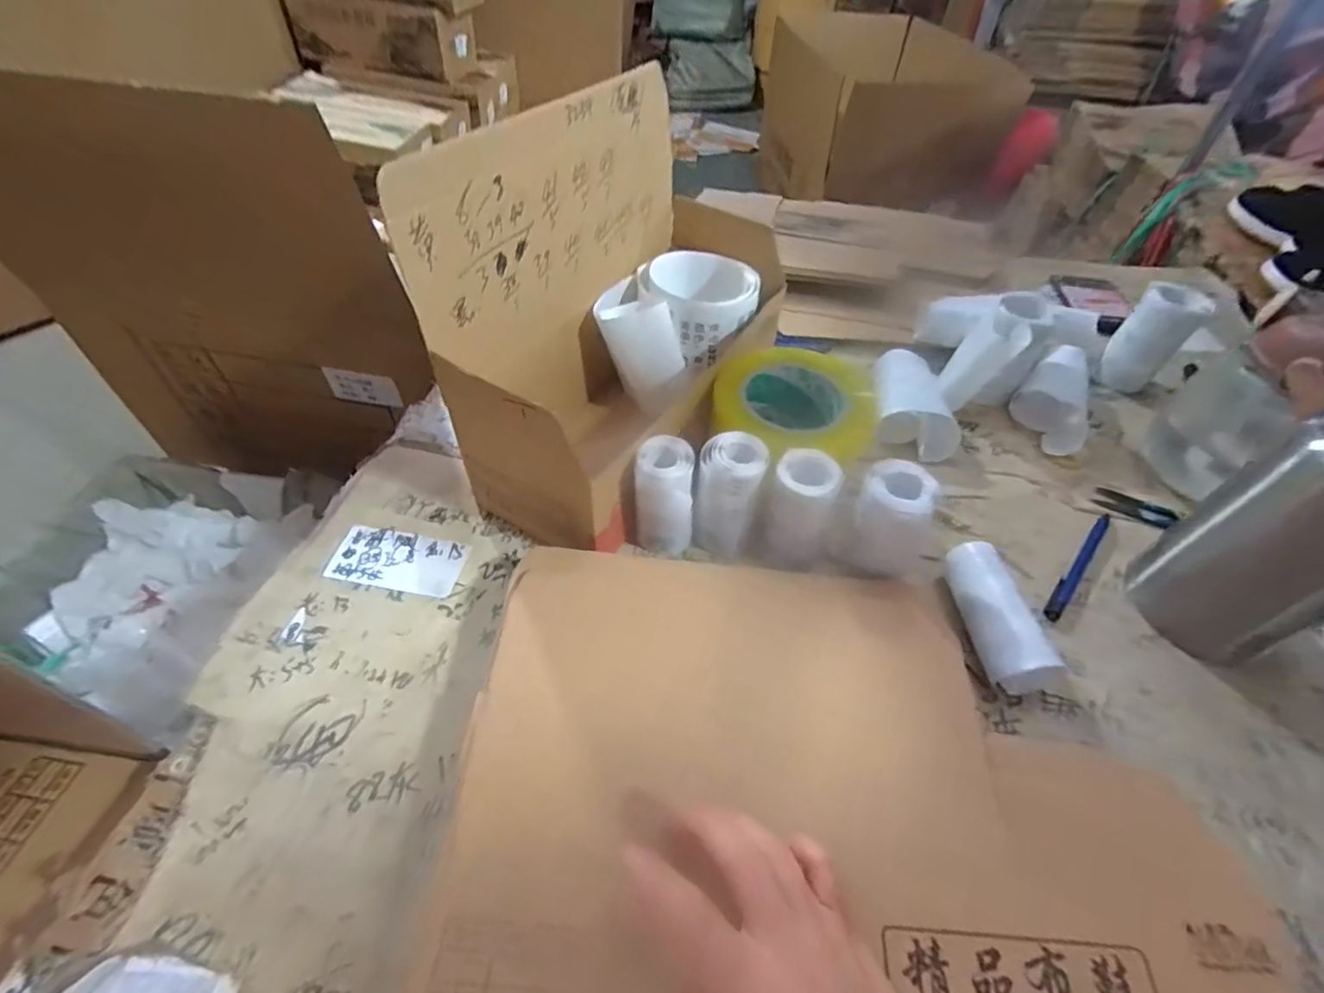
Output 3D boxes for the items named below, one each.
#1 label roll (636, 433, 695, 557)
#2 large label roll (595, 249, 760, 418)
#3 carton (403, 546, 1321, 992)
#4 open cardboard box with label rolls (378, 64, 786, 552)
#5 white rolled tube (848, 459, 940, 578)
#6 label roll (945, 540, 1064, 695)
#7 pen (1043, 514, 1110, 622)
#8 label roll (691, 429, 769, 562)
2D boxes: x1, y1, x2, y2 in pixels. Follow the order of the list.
[{"bbox_3d":[0.001,0.004,0.434,0.038,0.095,0.040,2,49,-2],"label":"label roll"},{"bbox_3d":[0.017,-0.155,0.539,0.152,0.079,0.110,-33,56,-21],"label":"large label roll"},{"bbox_3d":[0.097,0.196,0.309,0.416,0.034,0.346,5,52,0],"label":"carton"},{"bbox_3d":[-0.022,-0.147,0.477,0.156,0.252,0.321,24,51,16],"label":"open cardboard box with label rolls"},{"bbox_3d":[0.159,0.018,0.416,0.048,0.080,0.043,21,55,19],"label":"white rolled tube"},{"bbox_3d":[0.232,0.084,0.415,0.041,0.046,0.103,-7,50,-10],"label":"label roll"},{"bbox_3d":[0.329,0.054,0.466,0.015,0.010,0.127,39,60,24],"label":"pen"},{"bbox_3d":[0.050,0.000,0.433,0.045,0.092,0.046,16,54,16],"label":"label roll"}]

